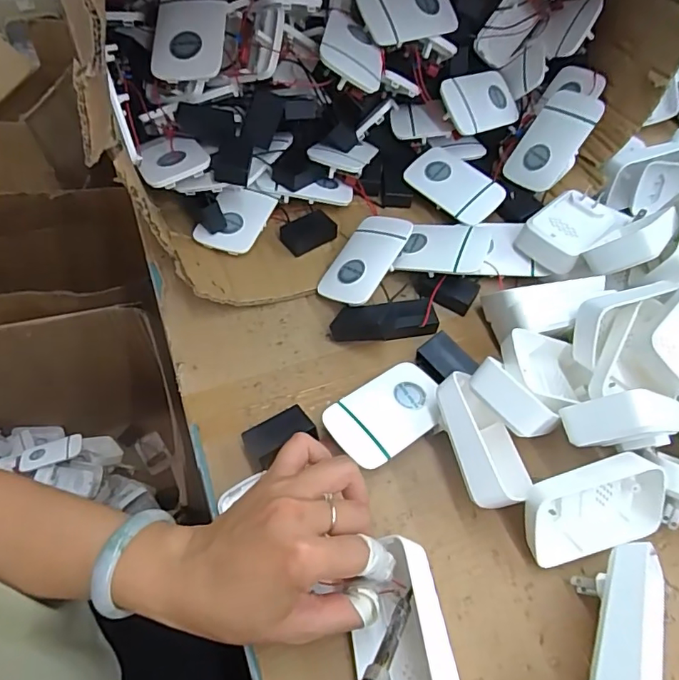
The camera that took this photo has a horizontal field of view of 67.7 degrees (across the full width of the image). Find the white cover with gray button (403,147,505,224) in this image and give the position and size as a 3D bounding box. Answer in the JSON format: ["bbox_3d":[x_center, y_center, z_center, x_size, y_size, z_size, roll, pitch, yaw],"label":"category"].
[{"bbox_3d":[0.118,-0.159,0.517,0.062,0.017,0.097,-36,65,-25],"label":"white cover with gray button"}]

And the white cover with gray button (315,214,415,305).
[{"bbox_3d":[0.021,-0.074,0.456,0.059,0.008,0.094,20,68,38],"label":"white cover with gray button"}]

